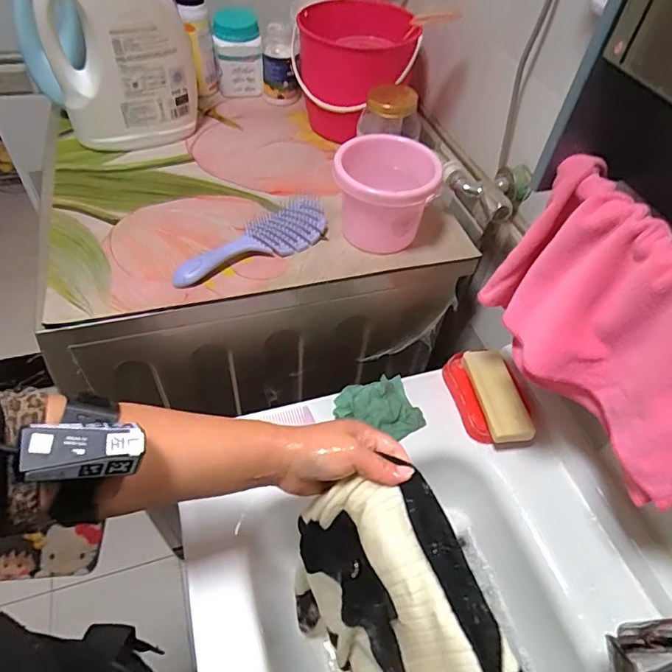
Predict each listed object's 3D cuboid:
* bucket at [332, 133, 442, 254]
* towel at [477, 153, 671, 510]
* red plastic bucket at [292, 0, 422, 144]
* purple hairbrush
[{"bbox_3d":[0.060,-0.175,0.639,0.122,0.115,0.122,3,50,-3],"label":"bucket"},{"bbox_3d":[0.232,-0.001,0.420,0.071,0.169,0.262,-8,52,-12],"label":"towel"},{"bbox_3d":[0.032,-0.422,0.793,0.162,0.159,0.191,-11,52,-14],"label":"red plastic bucket"},{"bbox_3d":[-0.100,-0.115,0.634,0.069,0.030,0.213,39,57,24],"label":"purple hairbrush"}]

